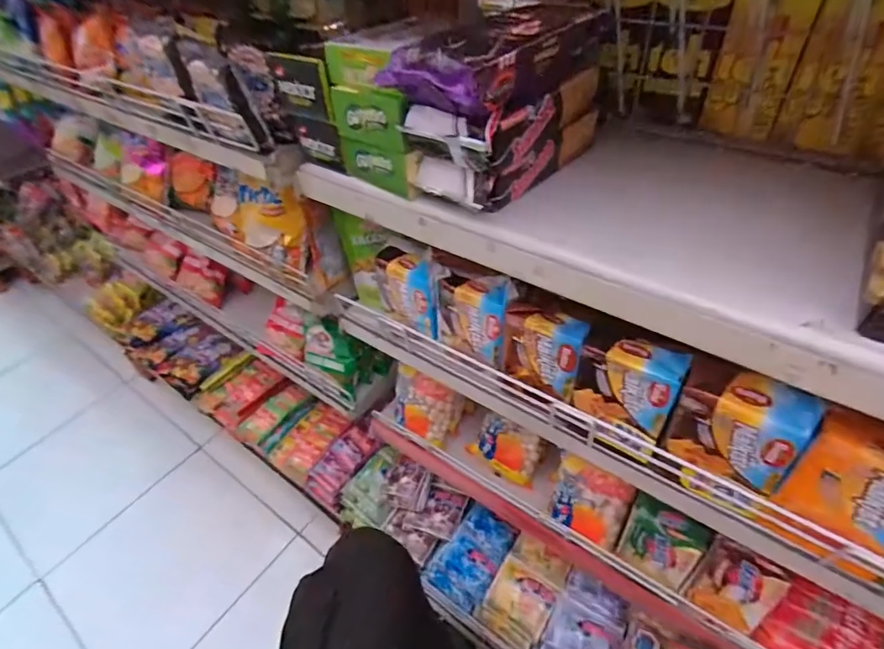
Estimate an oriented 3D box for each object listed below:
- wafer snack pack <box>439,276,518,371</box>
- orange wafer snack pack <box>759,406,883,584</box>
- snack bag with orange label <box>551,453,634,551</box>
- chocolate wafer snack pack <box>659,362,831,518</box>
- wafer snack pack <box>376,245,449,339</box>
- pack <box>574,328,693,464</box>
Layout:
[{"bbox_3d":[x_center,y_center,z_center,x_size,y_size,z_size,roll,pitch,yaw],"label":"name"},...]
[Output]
[{"bbox_3d":[0.037,-0.009,0.481,0.079,0.089,0.035,21,50,26],"label":"wafer snack pack"},{"bbox_3d":[0.294,0.121,0.332,0.079,0.120,0.039,26,52,29],"label":"orange wafer snack pack"},{"bbox_3d":[0.188,0.217,0.590,0.090,0.111,0.038,18,28,23],"label":"snack bag with orange label"},{"bbox_3d":[0.223,0.091,0.368,0.082,0.127,0.032,31,55,33],"label":"chocolate wafer snack pack"},{"bbox_3d":[-0.033,-0.038,0.514,0.087,0.090,0.033,27,52,30],"label":"wafer snack pack"},{"bbox_3d":[0.157,0.061,0.408,0.077,0.117,0.030,18,49,24],"label":"pack"}]

